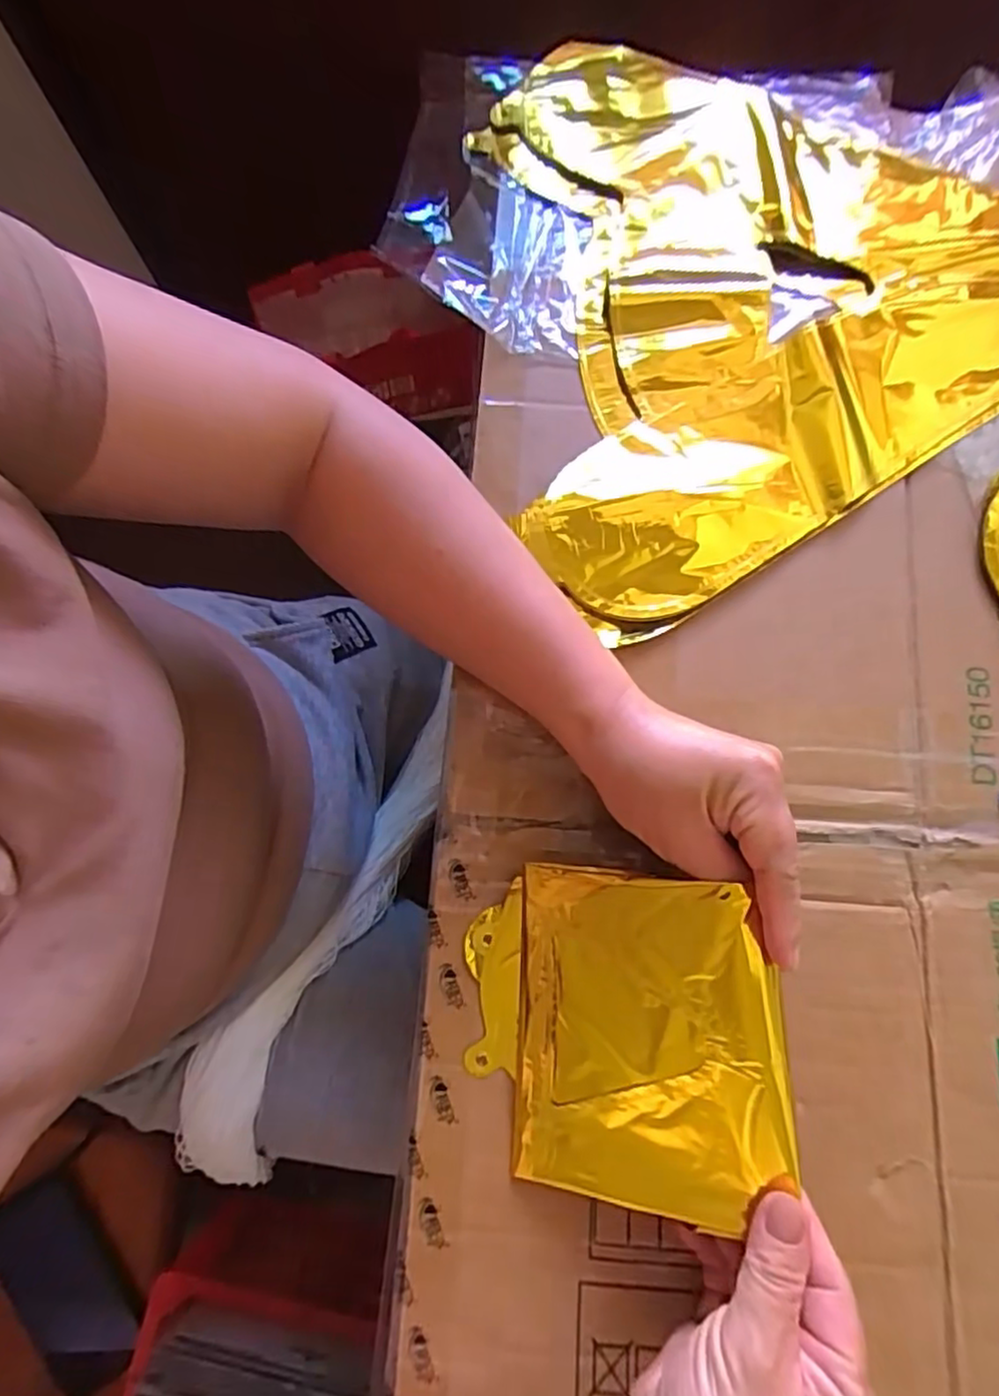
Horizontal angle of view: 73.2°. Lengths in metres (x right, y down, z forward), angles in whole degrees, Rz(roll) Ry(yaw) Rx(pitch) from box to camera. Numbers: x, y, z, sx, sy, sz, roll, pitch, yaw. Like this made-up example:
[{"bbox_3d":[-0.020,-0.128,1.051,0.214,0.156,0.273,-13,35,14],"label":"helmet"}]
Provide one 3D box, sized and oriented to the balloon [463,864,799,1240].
[{"bbox_3d":[0.052,0.151,0.306,0.139,0.012,0.140,-7,81,26],"label":"balloon"}]

